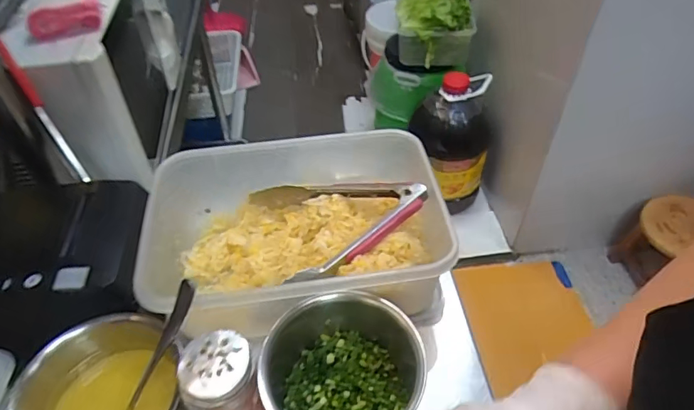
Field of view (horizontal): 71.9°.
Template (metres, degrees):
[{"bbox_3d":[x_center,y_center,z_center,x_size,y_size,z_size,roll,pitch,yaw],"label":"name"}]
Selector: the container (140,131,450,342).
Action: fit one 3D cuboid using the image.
[{"bbox_3d":[-0.052,0.029,0.535,0.308,0.097,0.227,-10,47,-6],"label":"container"}]

